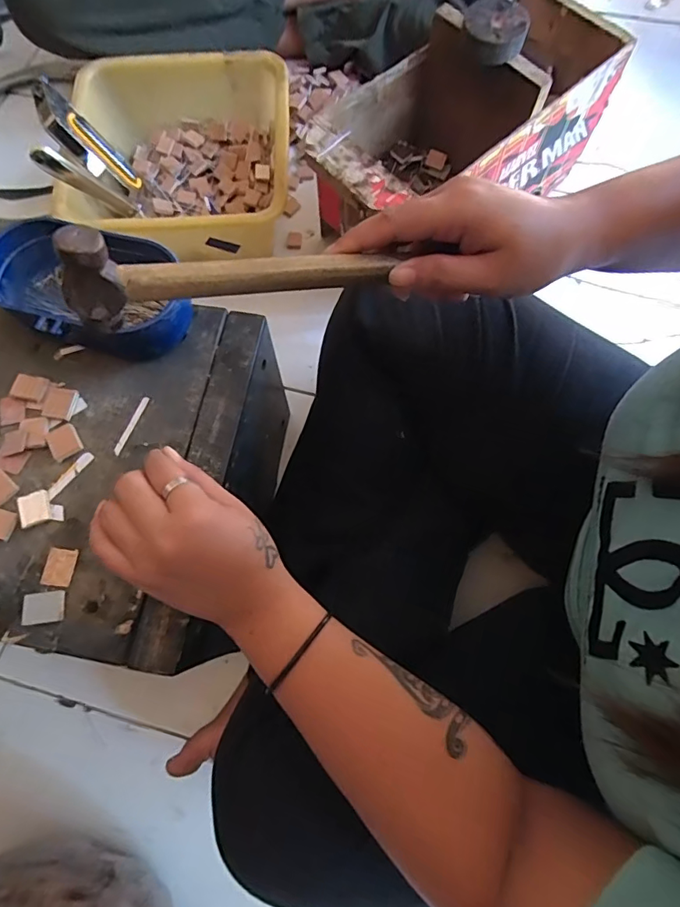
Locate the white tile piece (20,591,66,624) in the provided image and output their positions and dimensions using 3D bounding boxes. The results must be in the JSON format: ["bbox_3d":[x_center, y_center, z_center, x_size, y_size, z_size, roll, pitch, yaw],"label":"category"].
[{"bbox_3d":[-0.201,0.104,0.316,0.028,0.007,0.020,-7,72,-2],"label":"white tile piece"}]

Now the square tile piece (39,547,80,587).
[{"bbox_3d":[-0.196,0.079,0.326,0.021,0.004,0.025,6,72,2],"label":"square tile piece"}]

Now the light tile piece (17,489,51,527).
[{"bbox_3d":[-0.220,0.040,0.337,0.020,0.006,0.024,-23,73,-7],"label":"light tile piece"}]

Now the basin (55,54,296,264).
[{"bbox_3d":[-0.198,-0.364,0.596,0.262,0.098,0.262,-7,72,-2],"label":"basin"}]

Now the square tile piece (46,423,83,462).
[{"bbox_3d":[-0.209,-0.009,0.353,0.021,0.004,0.025,-31,75,-9],"label":"square tile piece"}]

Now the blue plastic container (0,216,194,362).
[{"bbox_3d":[-0.198,-0.127,0.367,0.155,0.050,0.087,17,73,6],"label":"blue plastic container"}]

